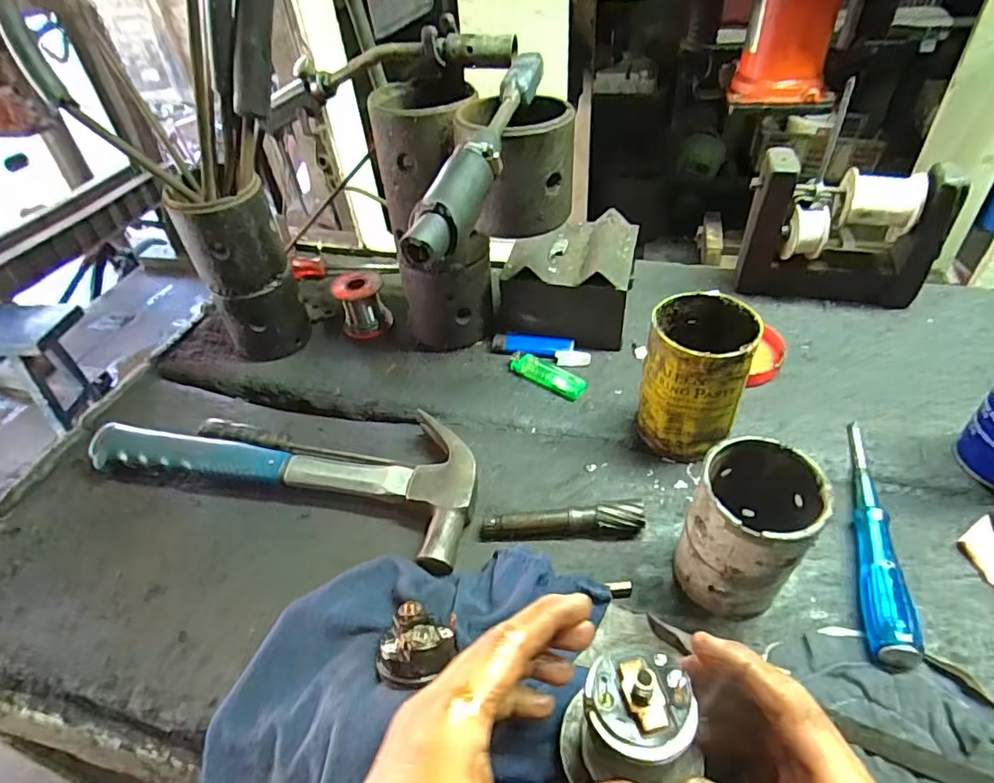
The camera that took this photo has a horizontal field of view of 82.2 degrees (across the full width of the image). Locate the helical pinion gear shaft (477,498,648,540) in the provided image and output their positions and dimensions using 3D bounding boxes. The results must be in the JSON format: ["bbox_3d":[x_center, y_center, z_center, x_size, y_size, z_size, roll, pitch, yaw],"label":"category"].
[{"bbox_3d":[0.047,0.094,0.414,0.117,0.019,0.020,-5,43,1],"label":"helical pinion gear shaft"}]

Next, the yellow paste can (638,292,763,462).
[{"bbox_3d":[0.153,-0.008,0.443,0.071,0.113,0.077,-3,43,3],"label":"yellow paste can"}]

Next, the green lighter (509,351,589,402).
[{"bbox_3d":[0.047,-0.015,0.536,0.080,0.014,0.026,27,52,31],"label":"green lighter"}]

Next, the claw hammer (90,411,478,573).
[{"bbox_3d":[-0.173,0.052,0.476,0.326,0.033,0.110,10,45,17],"label":"claw hammer"}]

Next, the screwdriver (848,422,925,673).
[{"bbox_3d":[0.262,0.091,0.393,0.026,0.021,0.196,10,45,16],"label":"screwdriver"}]

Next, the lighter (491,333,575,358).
[{"bbox_3d":[0.034,-0.045,0.563,0.081,0.011,0.025,6,44,12],"label":"lighter"}]

